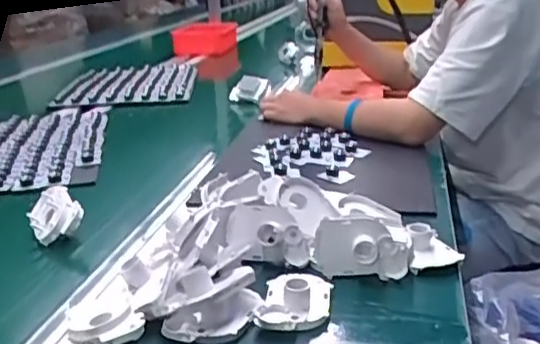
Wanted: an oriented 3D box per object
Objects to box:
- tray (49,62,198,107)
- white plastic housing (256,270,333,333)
[{"bbox_3d":[-0.366,-0.247,1.676,0.323,0.024,0.425,-3,19,-2],"label":"tray"},{"bbox_3d":[0.026,0.129,0.639,0.069,0.037,0.093,2,20,11],"label":"white plastic housing"}]

